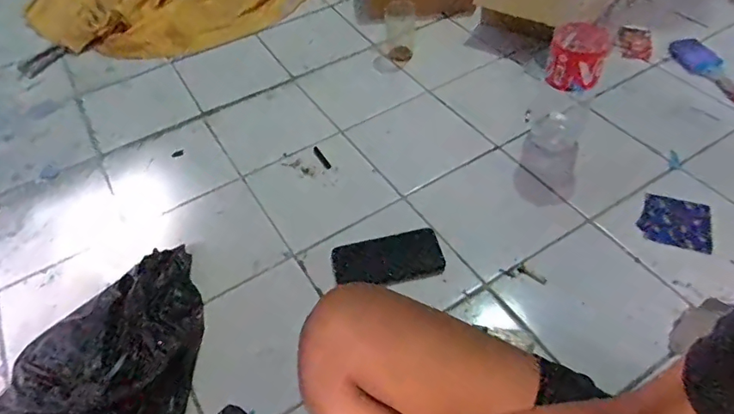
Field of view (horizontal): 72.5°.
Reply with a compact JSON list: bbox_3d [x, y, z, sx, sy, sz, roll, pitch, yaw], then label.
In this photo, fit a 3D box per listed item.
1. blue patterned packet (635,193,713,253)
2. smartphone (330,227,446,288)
[{"bbox_3d":[0.467,0.021,0.756,0.099,0.007,0.089,15,53,14],"label":"blue patterned packet"},{"bbox_3d":[0.031,0.077,0.740,0.158,0.011,0.087,-10,52,-6],"label":"smartphone"}]

